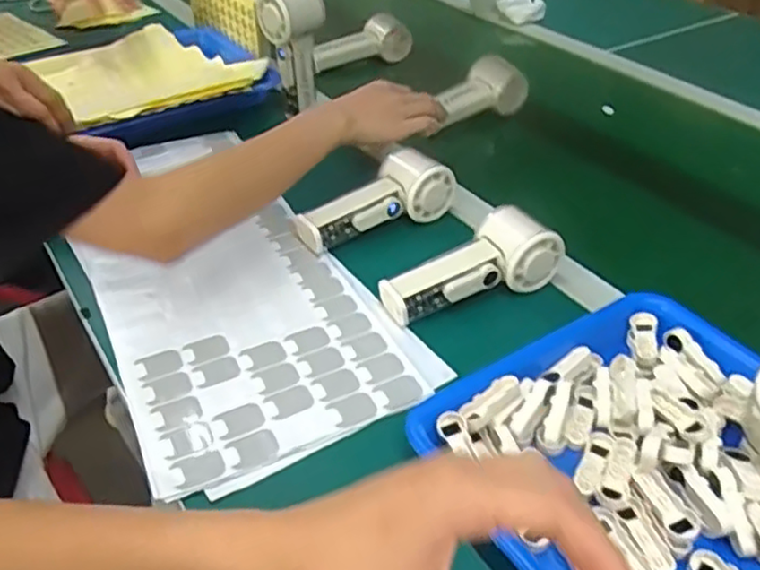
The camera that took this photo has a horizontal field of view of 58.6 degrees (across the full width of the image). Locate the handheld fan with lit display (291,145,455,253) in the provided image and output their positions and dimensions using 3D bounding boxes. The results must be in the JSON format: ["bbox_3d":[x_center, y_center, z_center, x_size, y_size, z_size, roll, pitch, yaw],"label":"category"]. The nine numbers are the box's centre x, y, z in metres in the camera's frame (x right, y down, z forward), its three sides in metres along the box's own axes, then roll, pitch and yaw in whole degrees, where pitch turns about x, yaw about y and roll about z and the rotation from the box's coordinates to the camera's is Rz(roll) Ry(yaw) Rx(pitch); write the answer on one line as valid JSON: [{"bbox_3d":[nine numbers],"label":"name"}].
[{"bbox_3d":[-0.006,-0.082,0.651,0.154,0.061,0.050,-18,42,-22],"label":"handheld fan with lit display"}]

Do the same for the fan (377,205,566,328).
[{"bbox_3d":[0.074,-0.018,0.572,0.156,0.060,0.055,-14,41,-17],"label":"fan"}]

